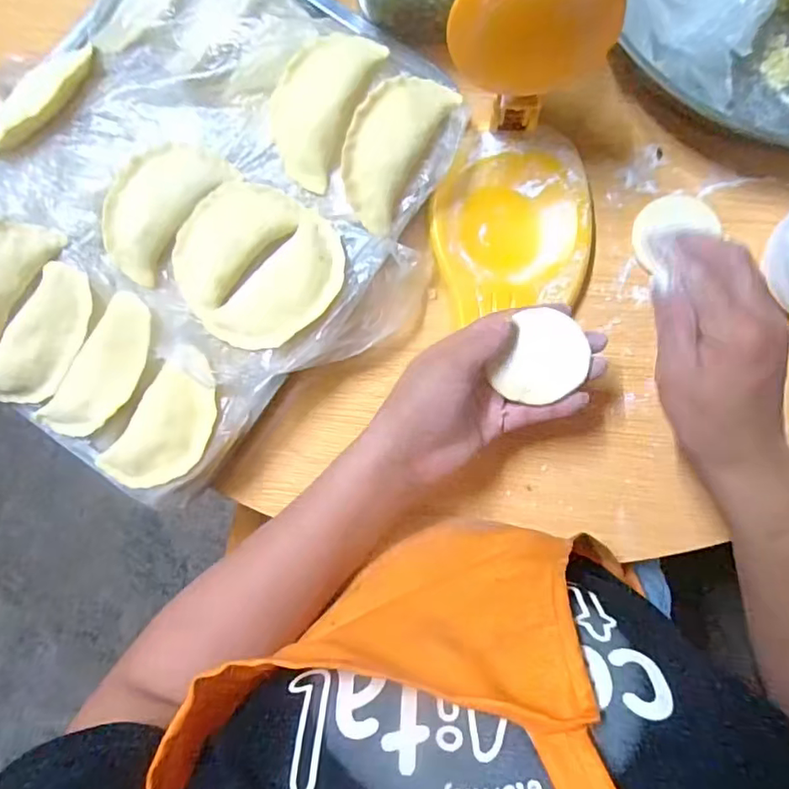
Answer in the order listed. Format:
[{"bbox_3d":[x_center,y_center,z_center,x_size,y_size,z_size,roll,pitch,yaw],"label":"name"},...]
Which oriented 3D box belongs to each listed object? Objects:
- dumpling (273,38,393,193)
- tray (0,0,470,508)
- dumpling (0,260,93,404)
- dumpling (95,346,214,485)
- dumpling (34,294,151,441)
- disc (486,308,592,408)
[{"bbox_3d":[-0.054,-0.206,0.389,0.057,0.019,0.107,25,89,3],"label":"dumpling"},{"bbox_3d":[-0.150,-0.132,0.395,0.316,0.039,0.373,35,90,3],"label":"tray"},{"bbox_3d":[-0.251,-0.038,0.389,0.049,0.015,0.108,30,89,3],"label":"dumpling"},{"bbox_3d":[-0.157,0.024,0.381,0.057,0.015,0.106,36,90,3],"label":"dumpling"},{"bbox_3d":[-0.206,-0.016,0.385,0.054,0.022,0.110,31,89,3],"label":"dumpling"},{"bbox_3d":[0.097,-0.025,0.357,0.055,0.010,0.060,0,88,3],"label":"disc"}]

